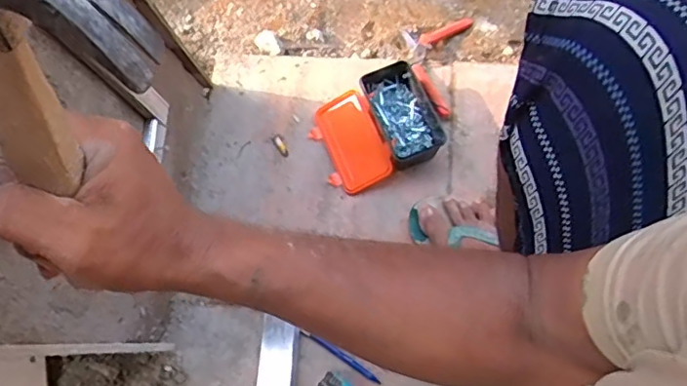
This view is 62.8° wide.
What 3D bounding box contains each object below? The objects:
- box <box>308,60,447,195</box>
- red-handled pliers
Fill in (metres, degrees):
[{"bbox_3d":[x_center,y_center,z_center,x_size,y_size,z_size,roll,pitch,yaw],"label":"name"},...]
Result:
[{"bbox_3d":[0.050,-0.093,0.826,0.180,0.048,0.146,-24,74,-2],"label":"box"},{"bbox_3d":[0.139,-0.206,0.871,0.100,0.032,0.190,9,60,5],"label":"red-handled pliers"}]

